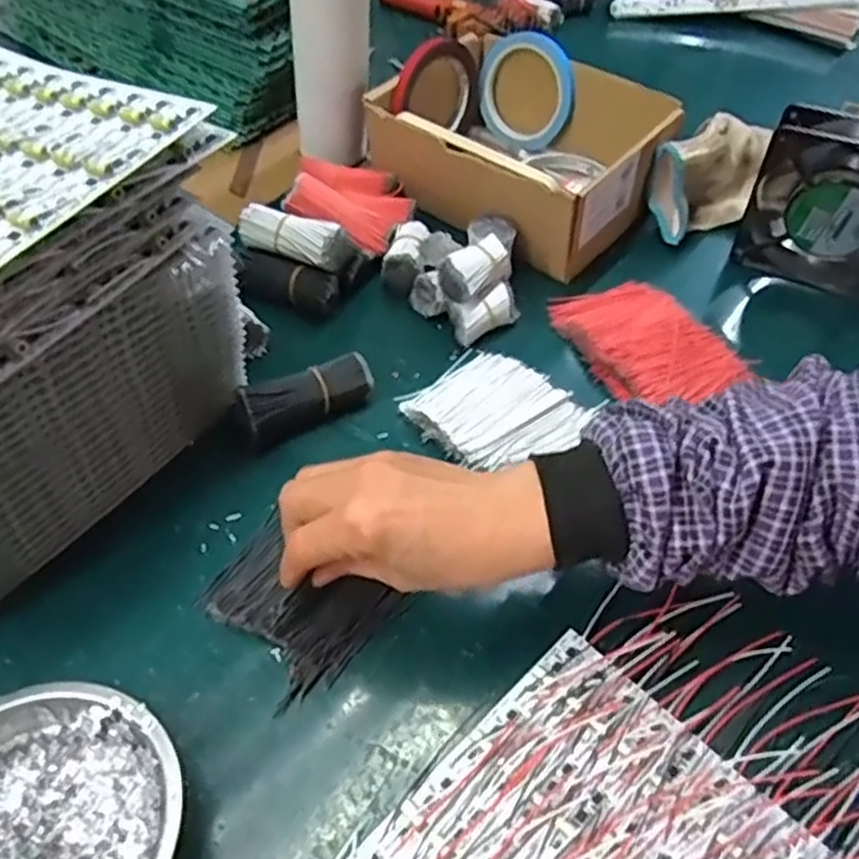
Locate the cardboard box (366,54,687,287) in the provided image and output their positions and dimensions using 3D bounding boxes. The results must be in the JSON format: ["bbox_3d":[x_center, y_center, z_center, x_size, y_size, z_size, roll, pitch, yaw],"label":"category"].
[{"bbox_3d":[0.079,-0.242,0.633,0.222,0.079,0.170,30,55,22],"label":"cardboard box"}]

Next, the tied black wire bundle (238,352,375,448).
[{"bbox_3d":[-0.079,-0.023,0.492,0.086,0.027,0.030,-24,55,-21],"label":"tied black wire bundle"}]

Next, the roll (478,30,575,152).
[{"bbox_3d":[0.085,-0.310,0.678,0.096,0.094,0.013,41,50,12],"label":"roll"}]

